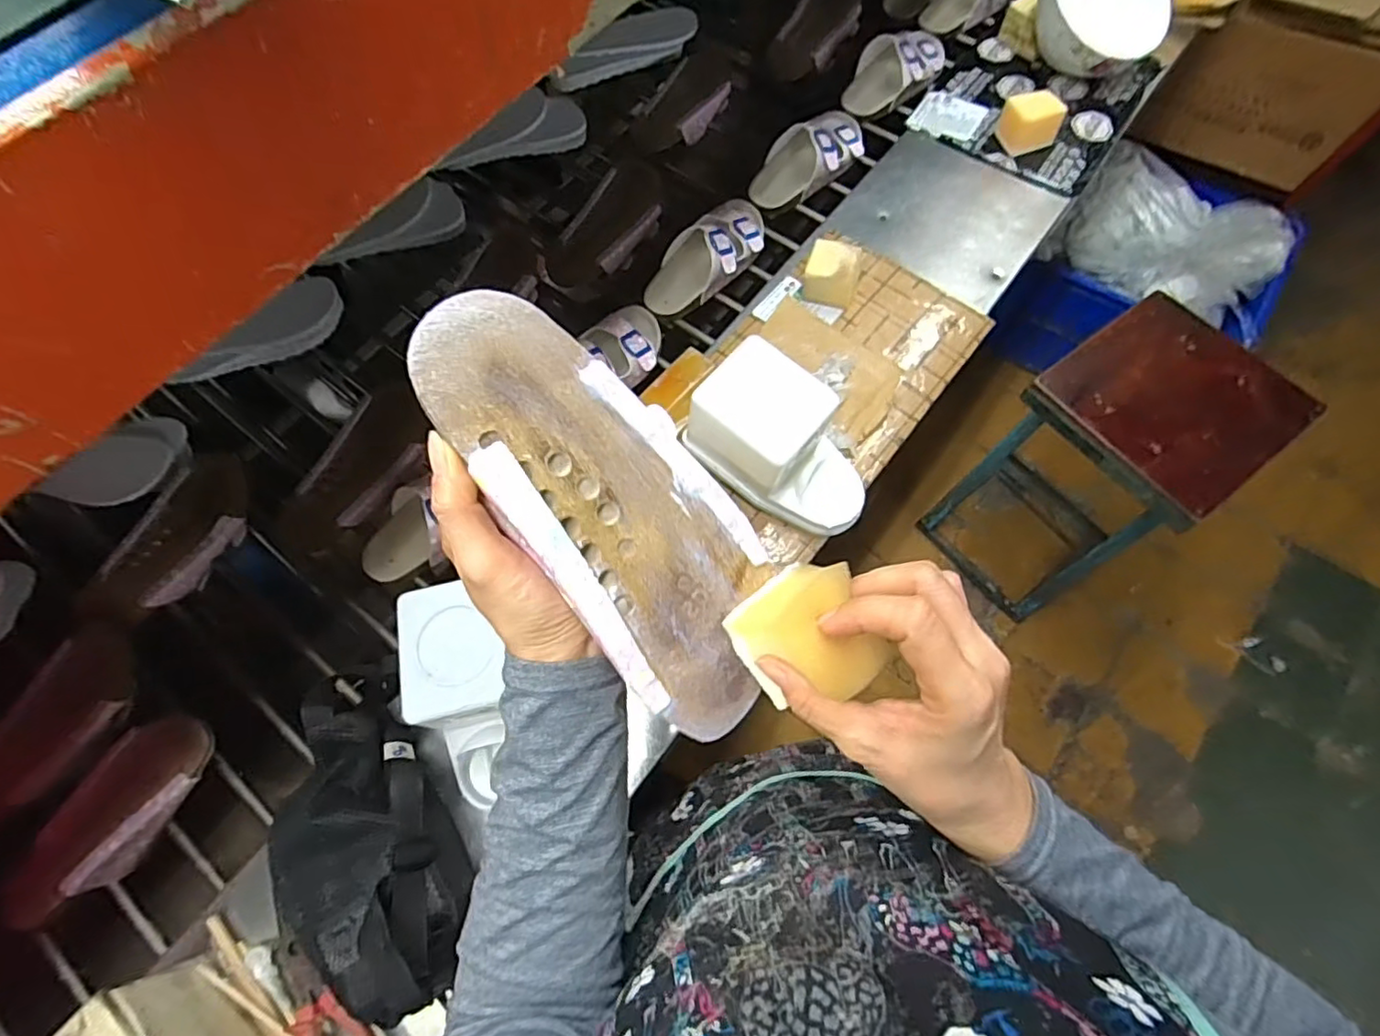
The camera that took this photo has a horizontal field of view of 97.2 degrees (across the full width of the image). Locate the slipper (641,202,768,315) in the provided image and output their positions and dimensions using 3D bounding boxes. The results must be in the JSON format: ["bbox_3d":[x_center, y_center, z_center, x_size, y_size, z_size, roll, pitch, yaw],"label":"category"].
[{"bbox_3d":[0.033,-0.353,0.789,0.096,0.061,0.200,33,71,16],"label":"slipper"}]

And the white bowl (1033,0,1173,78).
[{"bbox_3d":[0.544,-0.674,0.811,0.163,0.082,0.162,-12,102,-7],"label":"white bowl"}]

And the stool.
[{"bbox_3d":[0.750,-0.068,1.184,0.352,0.592,0.307,-34,69,-12],"label":"stool"}]

